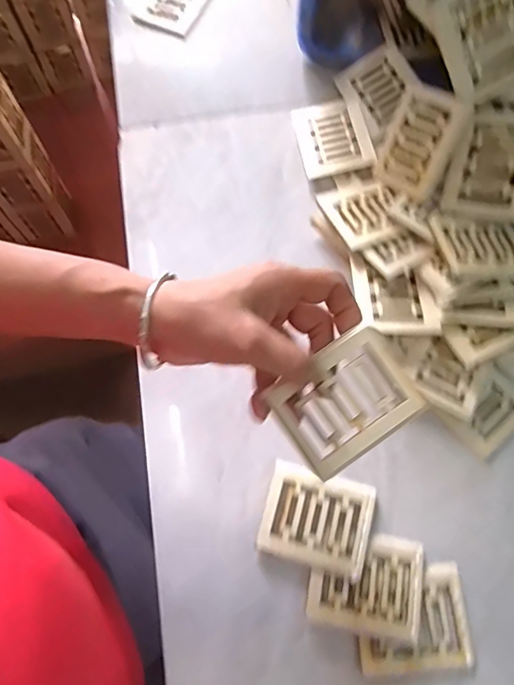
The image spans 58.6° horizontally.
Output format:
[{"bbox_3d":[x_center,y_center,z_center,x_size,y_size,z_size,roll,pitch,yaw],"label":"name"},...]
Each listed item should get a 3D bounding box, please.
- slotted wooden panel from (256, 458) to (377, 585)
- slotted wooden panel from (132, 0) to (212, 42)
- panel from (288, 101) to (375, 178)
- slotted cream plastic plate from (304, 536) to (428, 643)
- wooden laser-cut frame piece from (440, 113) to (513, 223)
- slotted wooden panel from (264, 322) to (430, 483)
[{"bbox_3d":[0.046,0.135,0.351,0.080,0.007,0.068,16,73,4],"label":"slotted wooden panel"},{"bbox_3d":[-0.089,-0.380,0.512,0.065,0.010,0.088,24,73,6],"label":"slotted wooden panel"},{"bbox_3d":[0.076,-0.202,0.453,0.068,0.006,0.082,-12,73,2],"label":"panel"},{"bbox_3d":[0.081,0.177,0.338,0.080,0.006,0.066,11,72,2],"label":"slotted cream plastic plate"},{"bbox_3d":[0.200,-0.147,0.385,0.066,0.011,0.079,18,112,23],"label":"wooden laser-cut frame piece"},{"bbox_3d":[0.054,0.037,0.281,0.079,0.004,0.065,-36,86,1],"label":"slotted wooden panel"}]

